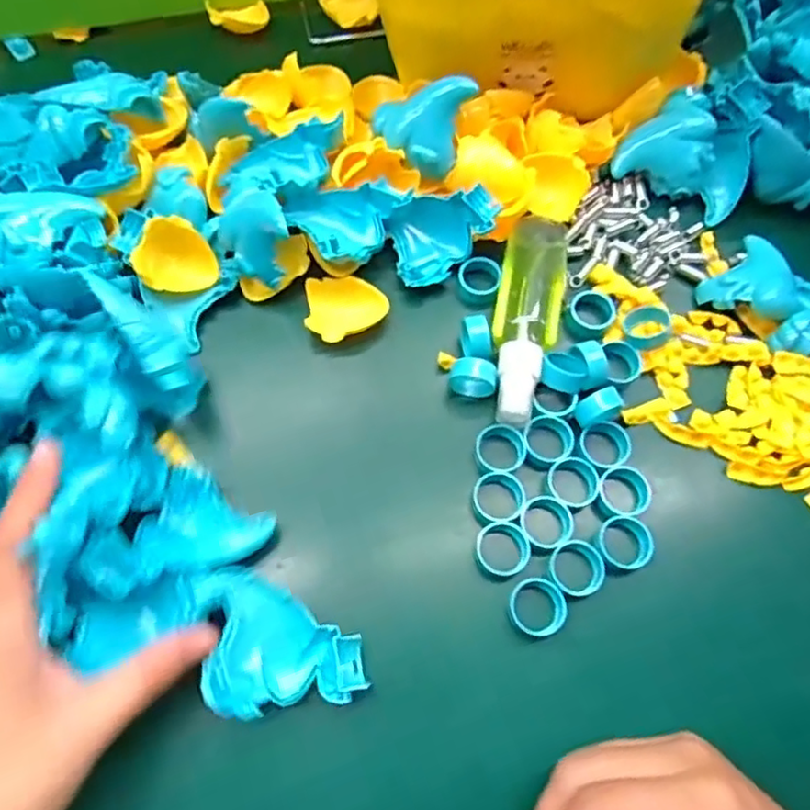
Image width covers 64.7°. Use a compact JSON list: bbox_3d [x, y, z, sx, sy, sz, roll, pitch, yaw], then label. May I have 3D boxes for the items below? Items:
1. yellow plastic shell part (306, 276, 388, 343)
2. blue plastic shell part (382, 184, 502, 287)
[{"bbox_3d":[-0.035,-0.057,0.356,0.044,0.008,0.040,-23,68,-10],"label":"yellow plastic shell part"},{"bbox_3d":[0.022,-0.098,0.367,0.057,0.034,0.042,-19,67,-8],"label":"blue plastic shell part"}]

